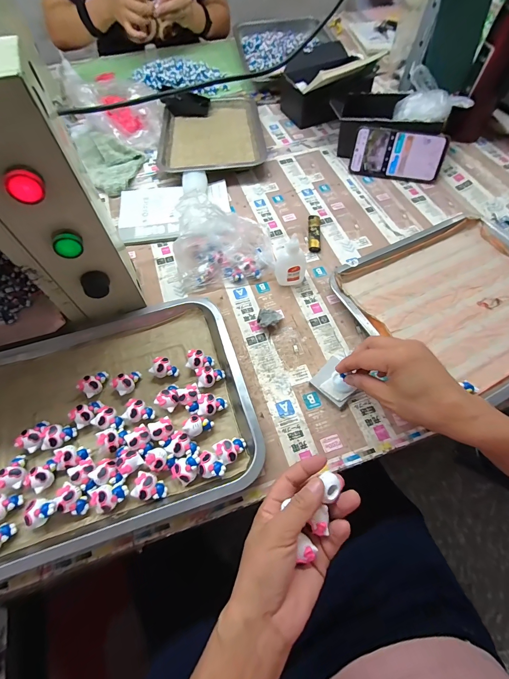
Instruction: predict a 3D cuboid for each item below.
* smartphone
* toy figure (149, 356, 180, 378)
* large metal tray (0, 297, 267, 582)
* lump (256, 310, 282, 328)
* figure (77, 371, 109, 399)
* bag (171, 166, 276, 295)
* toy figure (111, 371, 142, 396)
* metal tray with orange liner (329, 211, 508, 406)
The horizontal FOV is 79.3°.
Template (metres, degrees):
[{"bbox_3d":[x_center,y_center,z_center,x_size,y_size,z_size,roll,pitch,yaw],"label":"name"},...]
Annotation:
[{"bbox_3d":[0.271,-0.351,0.584,0.163,0.079,0.012,13,34,9],"label":"smartphone"},{"bbox_3d":[-0.117,0.039,0.397,0.036,0.020,0.025,25,65,13],"label":"toy figure"},{"bbox_3d":[-0.188,0.089,0.369,0.352,0.025,0.269,-18,63,-9],"label":"large metal tray"},{"bbox_3d":[0.022,-0.028,0.436,0.033,0.020,0.028,6,62,3],"label":"lump"},{"bbox_3d":[-0.201,0.057,0.388,0.034,0.022,0.025,-32,66,-16],"label":"figure"},{"bbox_3d":[-0.044,-0.152,0.451,0.145,0.119,0.119,4,62,2],"label":"bag"},{"bbox_3d":[-0.159,0.055,0.388,0.033,0.021,0.023,-33,66,-16],"label":"toy figure"},{"bbox_3d":[0.308,-0.059,0.449,0.309,0.032,0.263,-24,64,-12],"label":"metal tray with orange liner"}]

